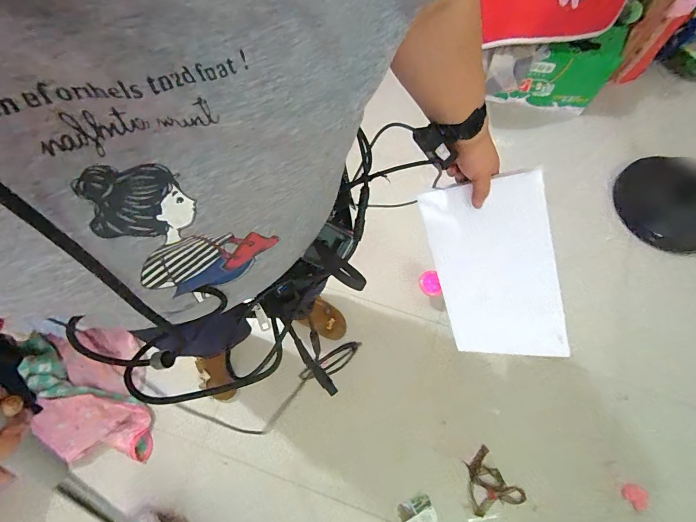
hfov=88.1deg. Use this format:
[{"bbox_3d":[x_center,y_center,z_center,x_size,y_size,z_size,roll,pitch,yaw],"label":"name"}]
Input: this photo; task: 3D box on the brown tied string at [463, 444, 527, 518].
[{"bbox_3d":[0.424,0.649,1.076,0.156,0.022,0.161,-14,70,-7],"label":"brown tied string"}]

